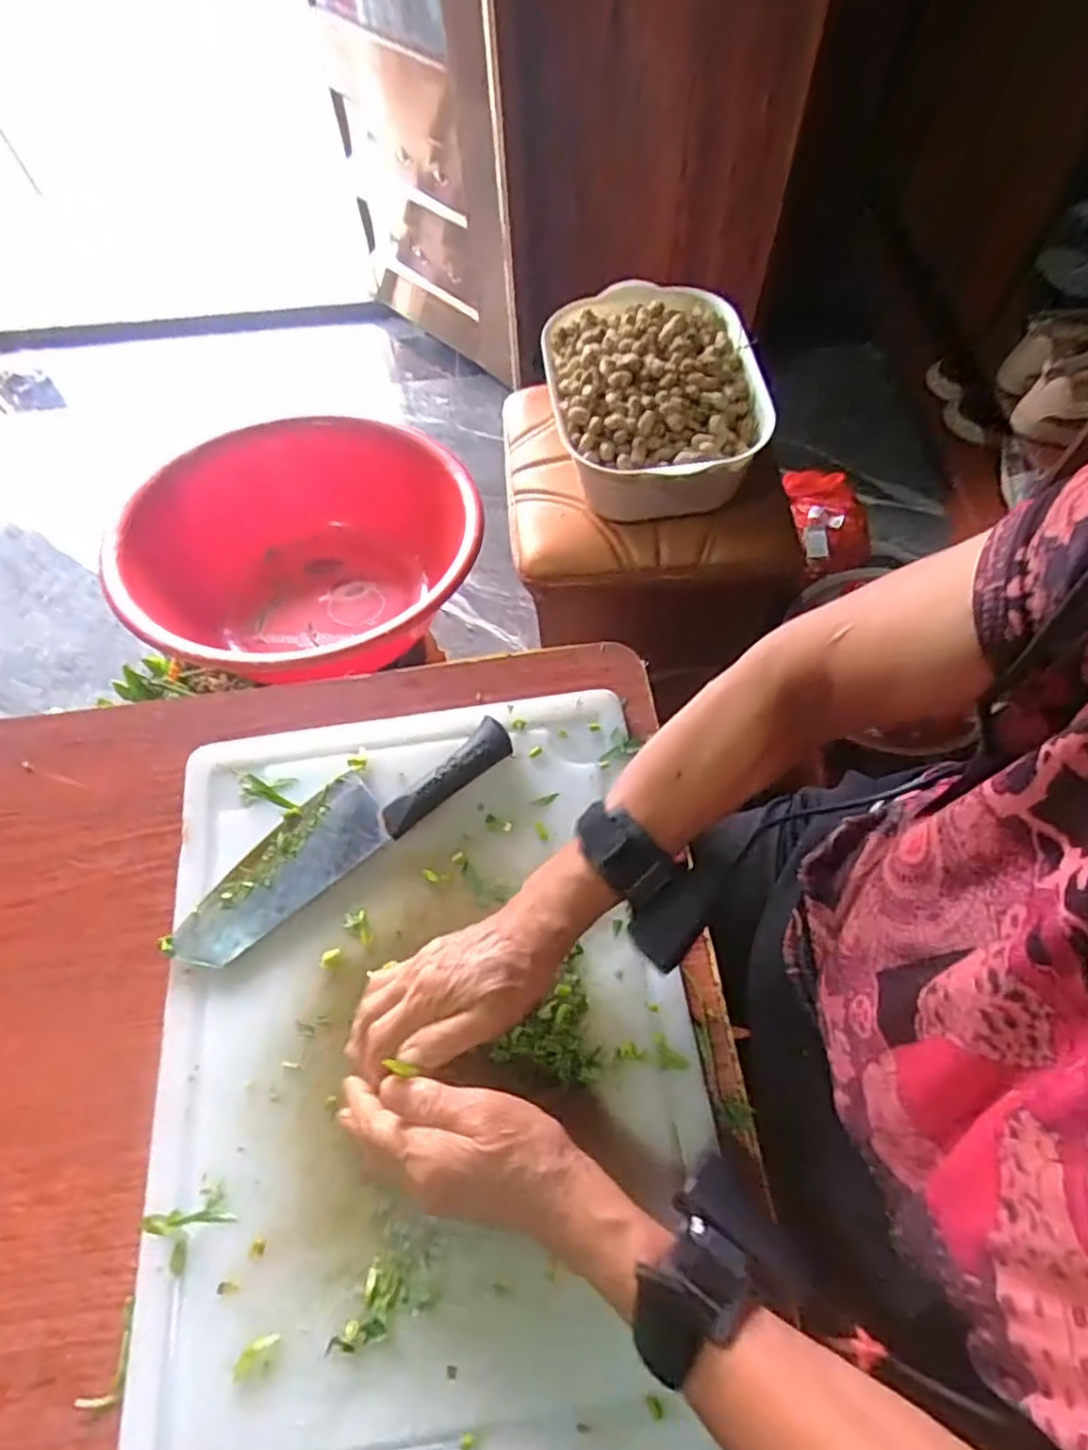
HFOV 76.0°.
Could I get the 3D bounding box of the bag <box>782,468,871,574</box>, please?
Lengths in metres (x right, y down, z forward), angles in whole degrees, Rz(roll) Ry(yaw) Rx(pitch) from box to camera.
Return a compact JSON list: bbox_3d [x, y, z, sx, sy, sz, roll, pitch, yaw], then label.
[{"bbox_3d":[0.549,-0.396,1.334,0.139,0.052,0.270,-6,62,-1],"label":"bag"}]

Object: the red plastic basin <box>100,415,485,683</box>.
[{"bbox_3d":[-0.249,-0.175,0.768,0.365,0.164,0.359,-1,62,2],"label":"red plastic basin"}]

